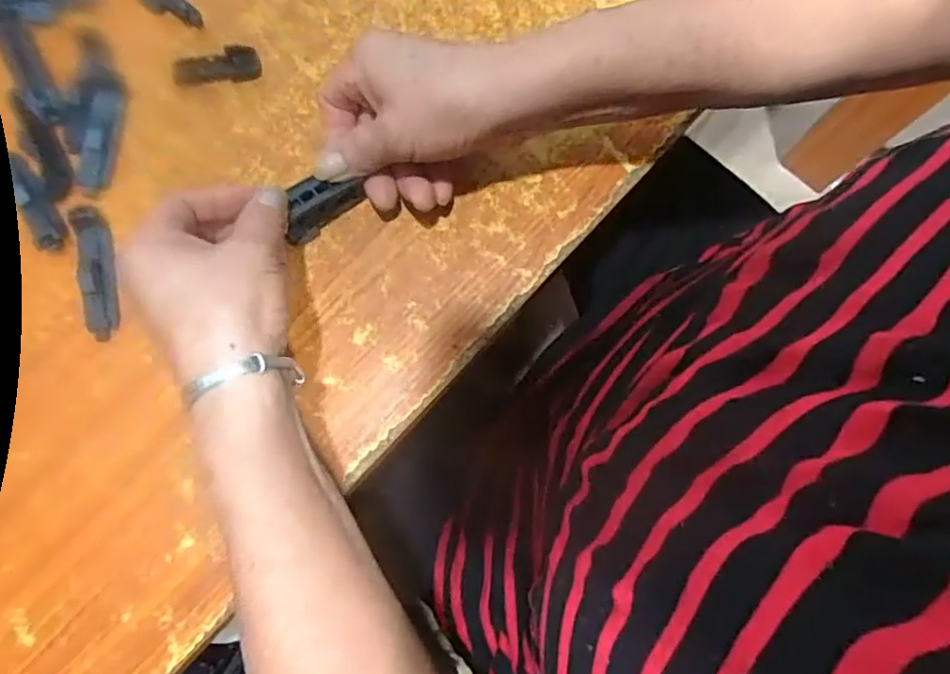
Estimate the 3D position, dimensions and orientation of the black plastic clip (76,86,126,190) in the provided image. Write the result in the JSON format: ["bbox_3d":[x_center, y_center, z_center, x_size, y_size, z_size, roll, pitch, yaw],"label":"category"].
[{"bbox_3d":[-0.222,-0.118,0.379,0.020,0.006,0.065,7,80,0],"label":"black plastic clip"}]

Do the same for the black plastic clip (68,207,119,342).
[{"bbox_3d":[-0.215,-0.037,0.362,0.019,0.012,0.075,-14,80,-4],"label":"black plastic clip"}]

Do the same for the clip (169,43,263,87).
[{"bbox_3d":[-0.158,-0.165,0.389,0.052,0.008,0.020,-8,80,-3],"label":"clip"}]

